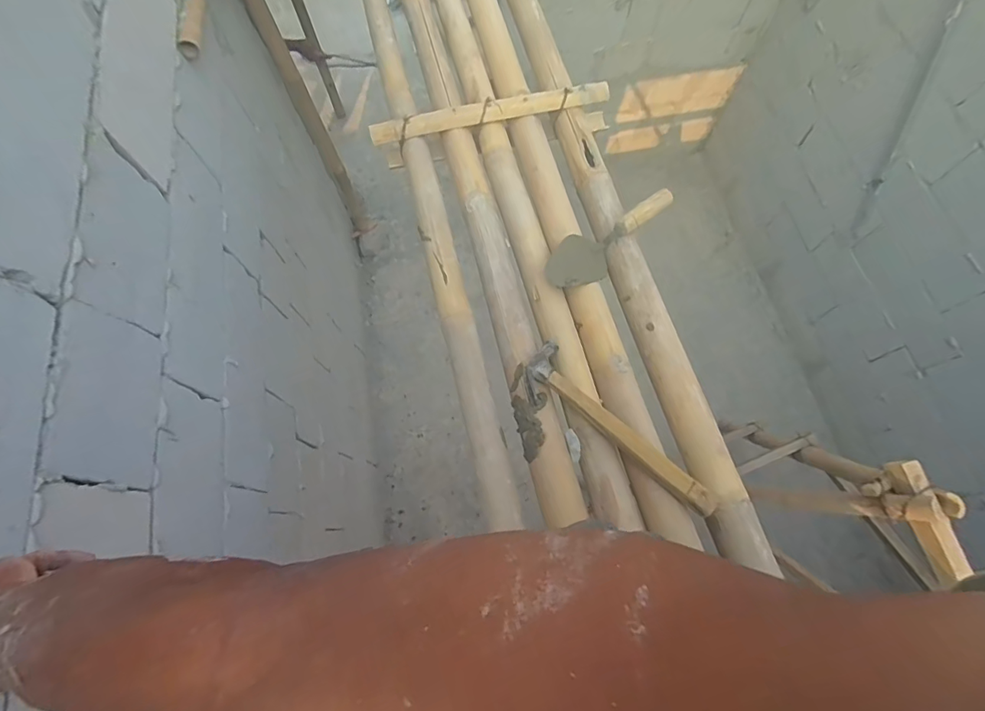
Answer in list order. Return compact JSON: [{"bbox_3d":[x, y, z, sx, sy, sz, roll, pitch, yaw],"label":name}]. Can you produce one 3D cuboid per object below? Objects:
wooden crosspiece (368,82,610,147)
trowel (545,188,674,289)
[{"bbox_3d":[-0.002,-0.461,0.866,0.453,0.026,0.046,-12,70,-5],"label":"wooden crosspiece"},{"bbox_3d":[0.196,-0.199,0.760,0.253,0.054,0.090,-35,73,1],"label":"trowel"}]

